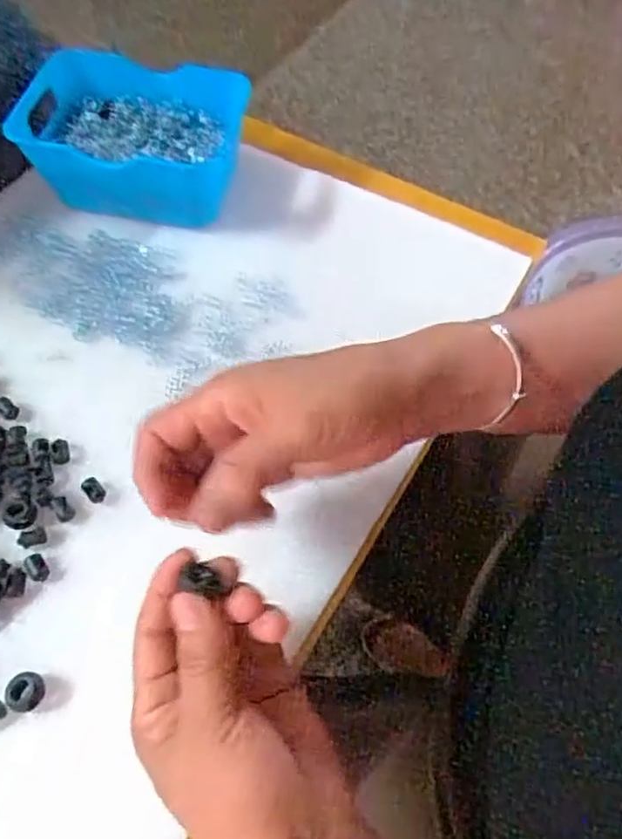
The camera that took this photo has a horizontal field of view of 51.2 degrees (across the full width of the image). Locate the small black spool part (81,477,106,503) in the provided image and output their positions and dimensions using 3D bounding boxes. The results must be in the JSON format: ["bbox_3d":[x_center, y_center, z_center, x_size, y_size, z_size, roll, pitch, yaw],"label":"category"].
[{"bbox_3d":[-0.126,0.040,0.374,0.010,0.008,0.016,-35,68,-19],"label":"small black spool part"}]

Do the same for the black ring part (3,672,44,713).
[{"bbox_3d":[-0.141,0.134,0.319,0.017,0.009,0.017,8,62,3],"label":"black ring part"}]

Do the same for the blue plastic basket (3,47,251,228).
[{"bbox_3d":[-0.130,-0.205,0.476,0.152,0.061,0.107,10,62,4],"label":"blue plastic basket"}]

